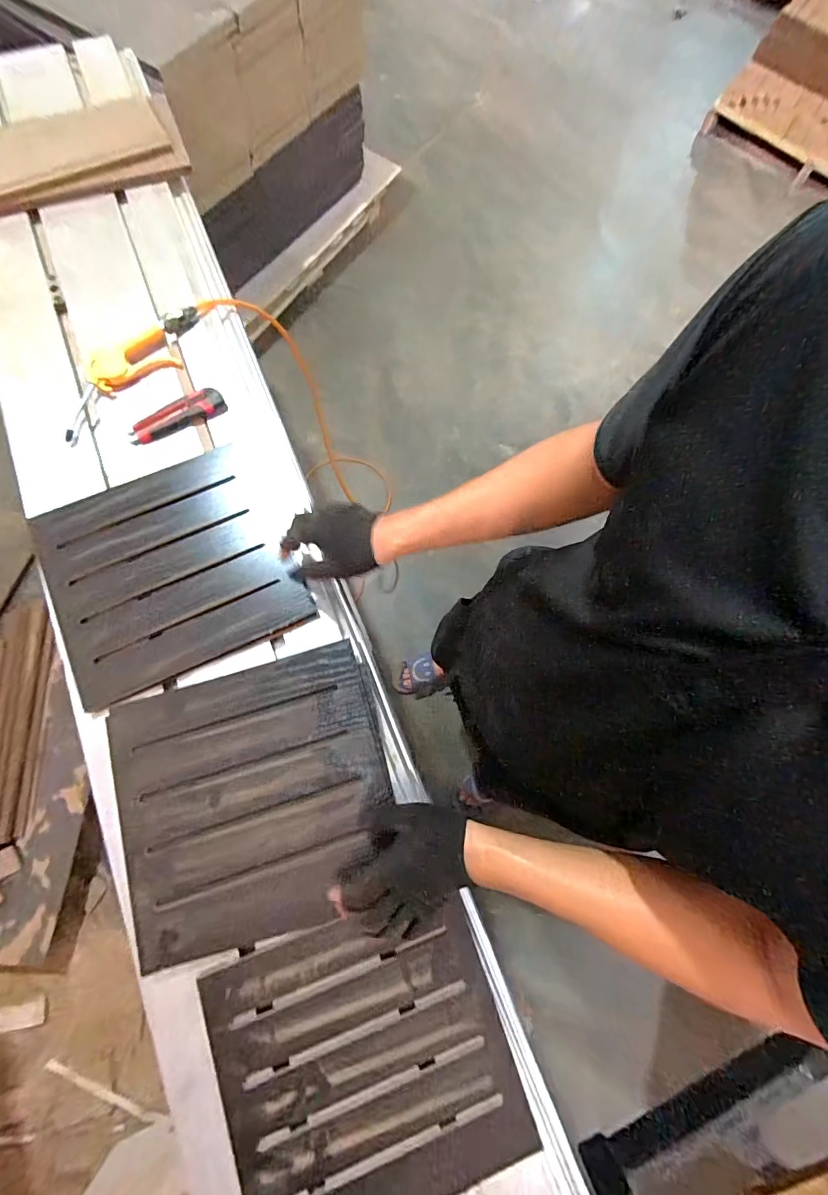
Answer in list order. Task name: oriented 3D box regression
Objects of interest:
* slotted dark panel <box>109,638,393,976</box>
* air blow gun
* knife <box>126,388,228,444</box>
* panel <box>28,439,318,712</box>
[{"bbox_3d":[-0.192,0.243,0.546,0.311,0.019,0.308,-14,77,-4],"label":"slotted dark panel"},{"bbox_3d":[-0.440,-0.359,0.687,0.270,0.032,0.077,-40,81,-12],"label":"air blow gun"},{"bbox_3d":[-0.365,-0.280,0.679,0.148,0.015,0.044,-26,78,-7],"label":"knife"},{"bbox_3d":[-0.331,-0.049,0.623,0.328,0.017,0.292,-23,78,-6],"label":"panel"}]

